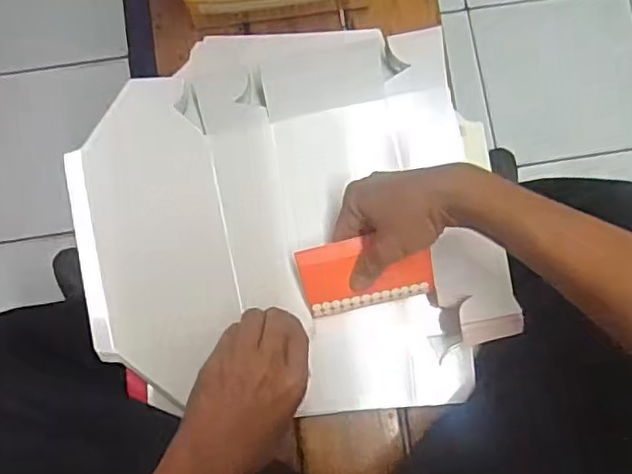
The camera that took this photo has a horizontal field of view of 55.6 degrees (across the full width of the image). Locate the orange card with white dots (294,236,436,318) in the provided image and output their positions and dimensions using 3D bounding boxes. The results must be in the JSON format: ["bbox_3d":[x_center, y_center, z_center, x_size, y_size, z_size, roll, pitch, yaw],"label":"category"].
[{"bbox_3d":[0.043,0.030,0.508,0.109,0.004,0.061,-14,101,1],"label":"orange card with white dots"}]

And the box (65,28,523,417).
[{"bbox_3d":[-0.020,-0.014,0.527,0.347,0.059,0.324,-2,82,-1],"label":"box"}]

